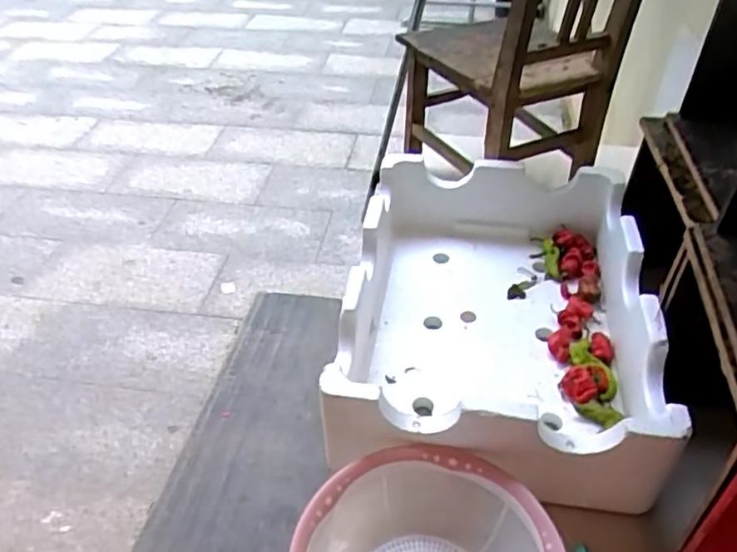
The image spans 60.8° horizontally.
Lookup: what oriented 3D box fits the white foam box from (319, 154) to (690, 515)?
[{"bbox_3d":[0.196,0.037,0.990,0.426,0.169,0.616,6,41,8],"label":"white foam box"}]

